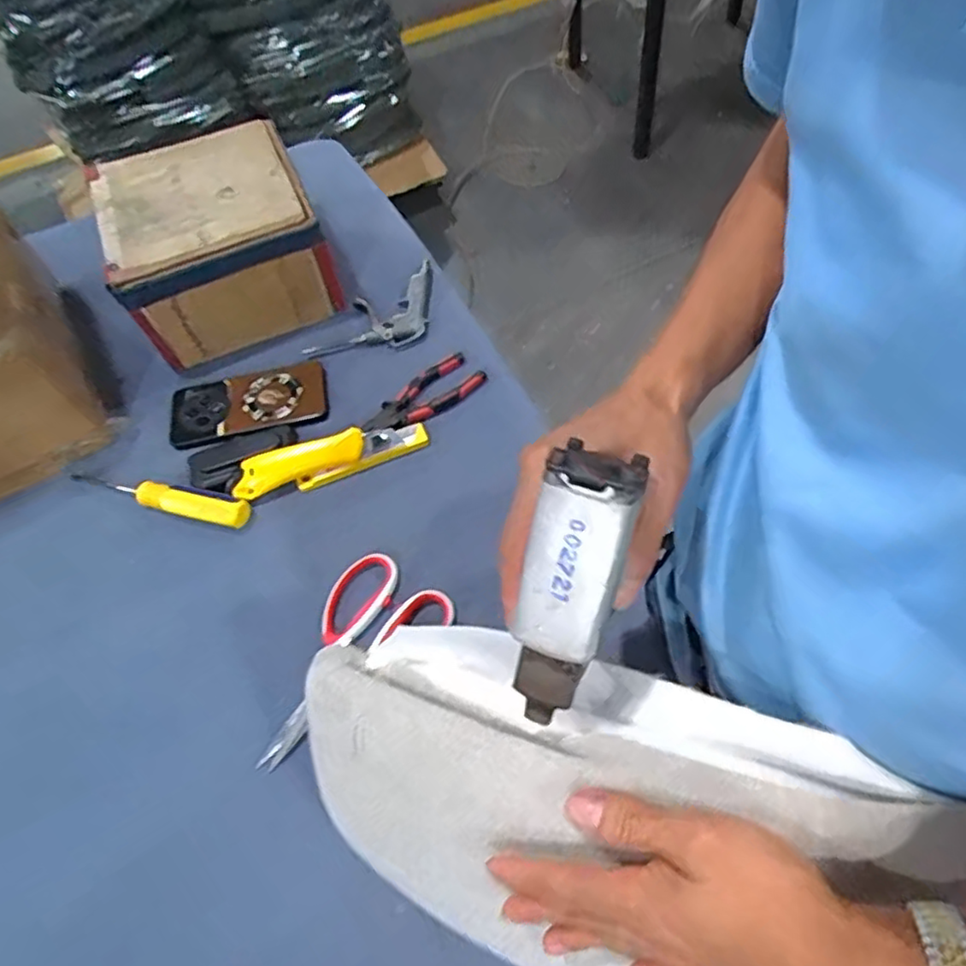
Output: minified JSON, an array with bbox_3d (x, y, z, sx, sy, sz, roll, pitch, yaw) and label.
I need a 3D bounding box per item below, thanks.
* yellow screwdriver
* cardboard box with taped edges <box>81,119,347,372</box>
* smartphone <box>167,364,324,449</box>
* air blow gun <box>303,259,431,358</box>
[{"bbox_3d":[-0.316,0.010,0.638,0.196,0.020,0.027,12,60,11],"label":"yellow screwdriver"},{"bbox_3d":[-0.291,-0.262,0.741,0.205,0.130,0.186,-22,60,-10],"label":"cardboard box with taped edges"},{"bbox_3d":[-0.249,-0.085,0.704,0.165,0.011,0.089,-10,59,-3],"label":"smartphone"},{"bbox_3d":[-0.117,-0.191,0.749,0.178,0.024,0.094,-33,62,-15],"label":"air blow gun"}]

